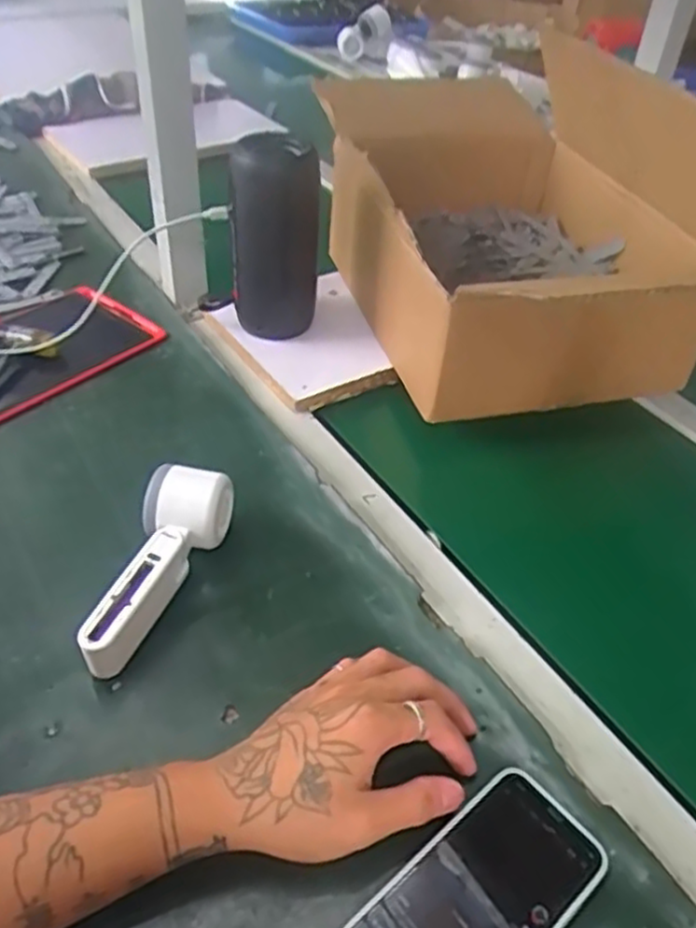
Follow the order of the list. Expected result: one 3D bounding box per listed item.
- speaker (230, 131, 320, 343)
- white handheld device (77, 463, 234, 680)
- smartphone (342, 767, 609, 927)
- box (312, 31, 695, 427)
[{"bbox_3d":[-0.072,-0.220,0.732,0.081,0.185,0.060,-4,44,-6],"label":"speaker"},{"bbox_3d":[-0.142,0.069,0.520,0.054,0.053,0.162,18,46,16],"label":"white handheld device"},{"bbox_3d":[0.070,0.232,0.393,0.146,0.009,0.075,-30,52,-29],"label":"smartphone"},{"bbox_3d":[0.159,-0.269,0.743,0.293,0.228,0.426,-8,45,-11],"label":"box"}]

